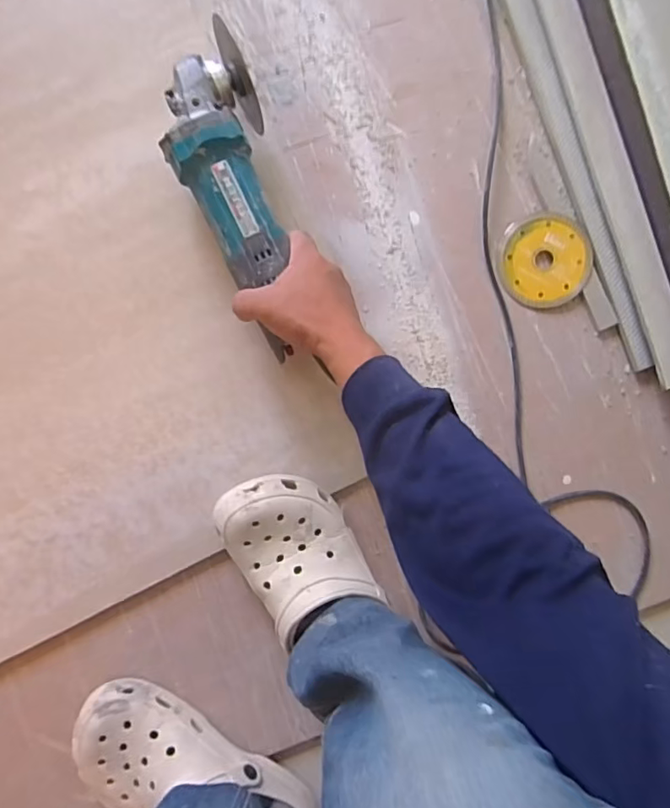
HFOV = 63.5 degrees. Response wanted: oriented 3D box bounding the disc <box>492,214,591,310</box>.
[{"bbox_3d":[0.228,-0.156,0.586,0.099,0.010,0.097,0,91,-4],"label":"disc"}]

